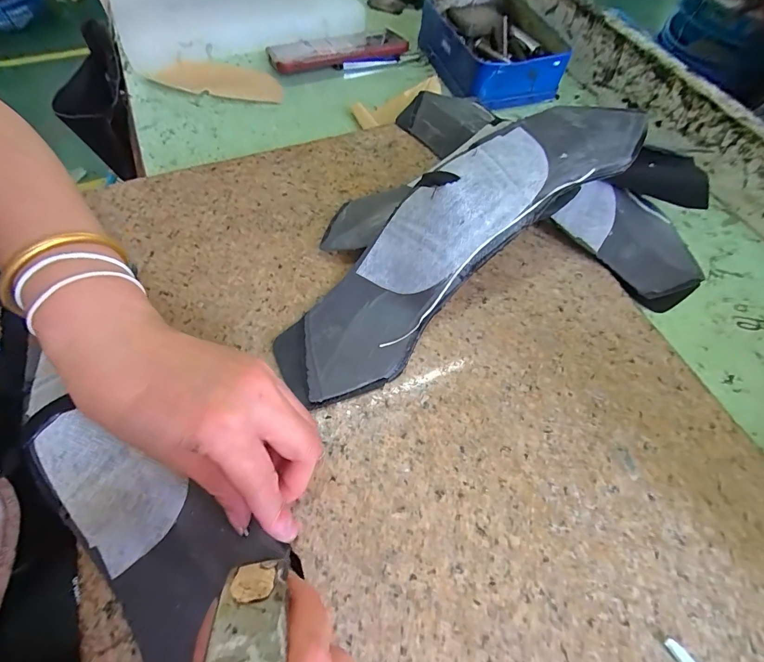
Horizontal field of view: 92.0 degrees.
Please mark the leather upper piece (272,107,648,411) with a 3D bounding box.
[{"bbox_3d":[0.051,-0.068,0.253,0.297,0.044,0.079,-42,70,-1],"label":"leather upper piece"}]

